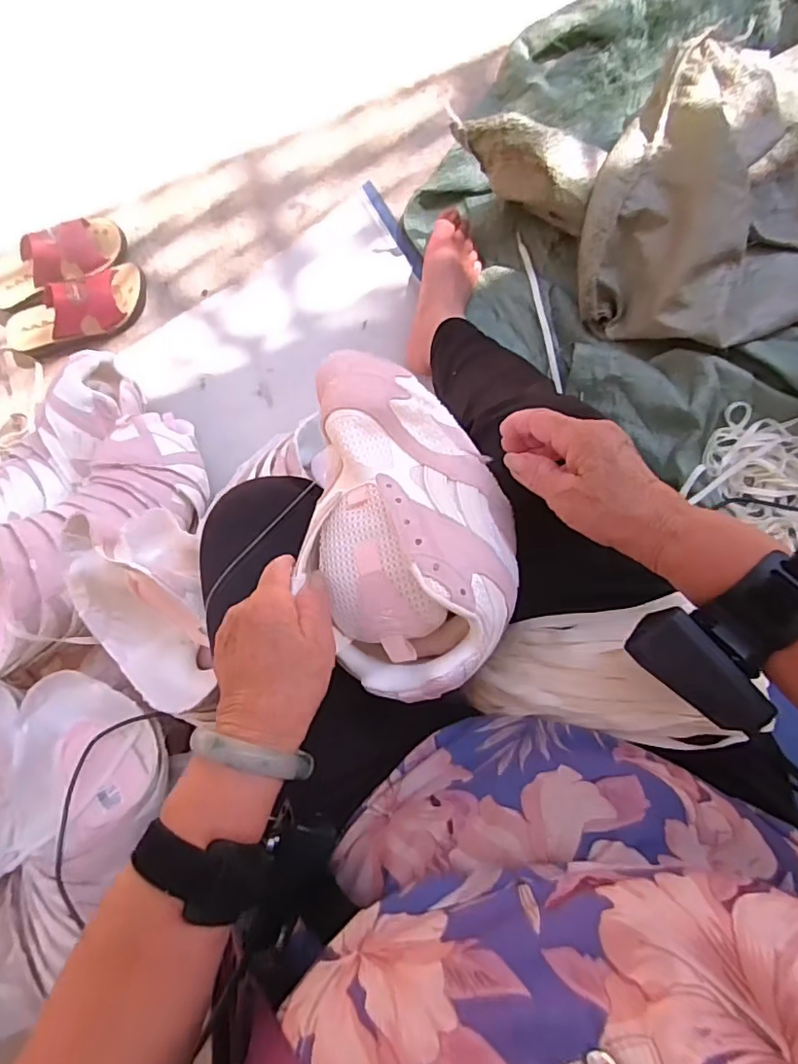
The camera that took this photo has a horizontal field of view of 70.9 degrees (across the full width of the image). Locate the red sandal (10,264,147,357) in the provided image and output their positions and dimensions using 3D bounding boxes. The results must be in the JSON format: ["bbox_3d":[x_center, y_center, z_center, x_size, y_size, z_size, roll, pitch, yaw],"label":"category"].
[{"bbox_3d":[-0.487,-0.325,0.829,0.228,0.081,0.088,-19,87,7],"label":"red sandal"}]

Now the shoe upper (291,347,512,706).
[{"bbox_3d":[0.004,-0.012,0.370,0.142,0.088,0.229,0,84,20],"label":"shoe upper"}]

